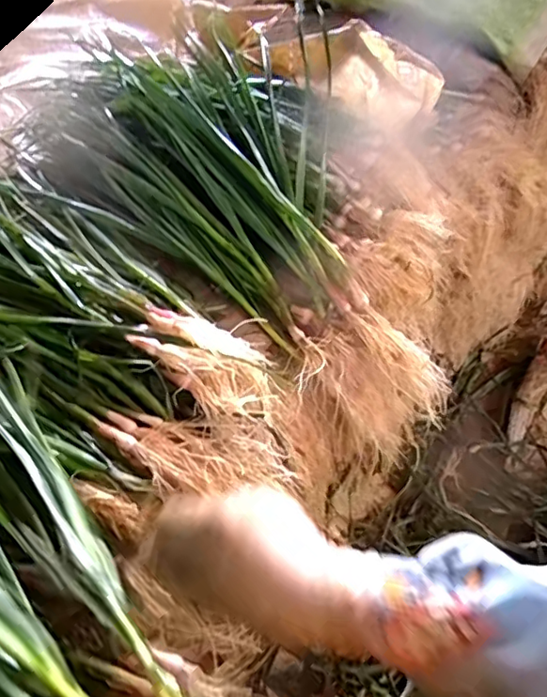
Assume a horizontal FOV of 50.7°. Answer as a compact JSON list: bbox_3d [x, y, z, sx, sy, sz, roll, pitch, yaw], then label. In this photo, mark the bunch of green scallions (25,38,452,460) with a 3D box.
[{"bbox_3d":[-0.017,-0.143,0.618,0.249,0.116,0.540,-37,76,-30],"label":"bunch of green scallions"}]

